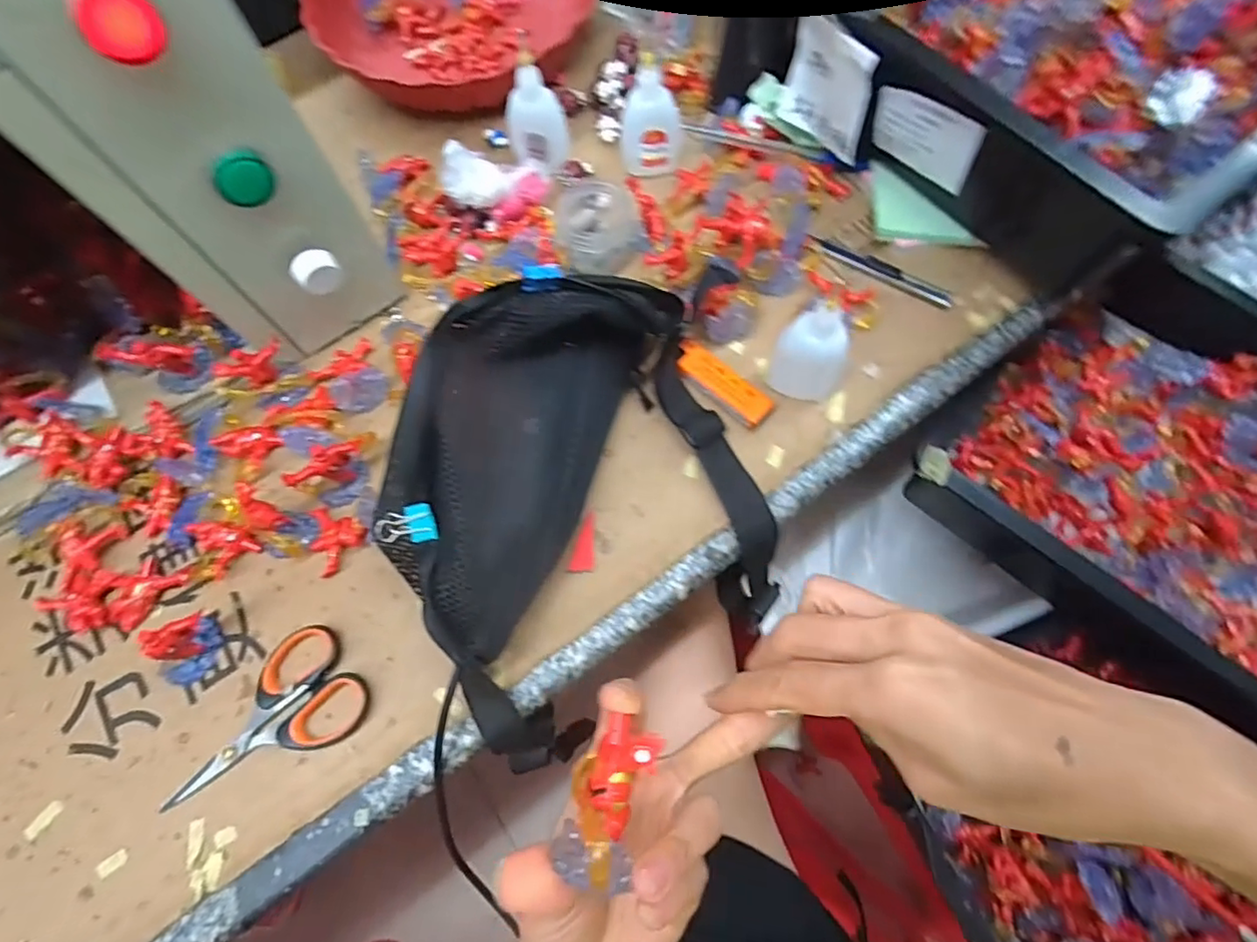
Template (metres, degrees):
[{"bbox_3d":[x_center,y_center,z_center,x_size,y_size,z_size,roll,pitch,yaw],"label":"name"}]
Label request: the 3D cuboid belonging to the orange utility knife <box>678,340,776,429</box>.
[{"bbox_3d":[0.063,-0.058,0.405,0.074,0.012,0.025,39,77,14],"label":"orange utility knife"}]

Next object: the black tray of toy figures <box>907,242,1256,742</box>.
[{"bbox_3d":[0.478,0.039,0.460,0.406,0.095,0.296,40,77,16],"label":"black tray of toy figures"}]

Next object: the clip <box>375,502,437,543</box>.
[{"bbox_3d":[-0.114,0.028,0.310,0.028,0.009,0.021,-11,109,-8],"label":"clip"}]

